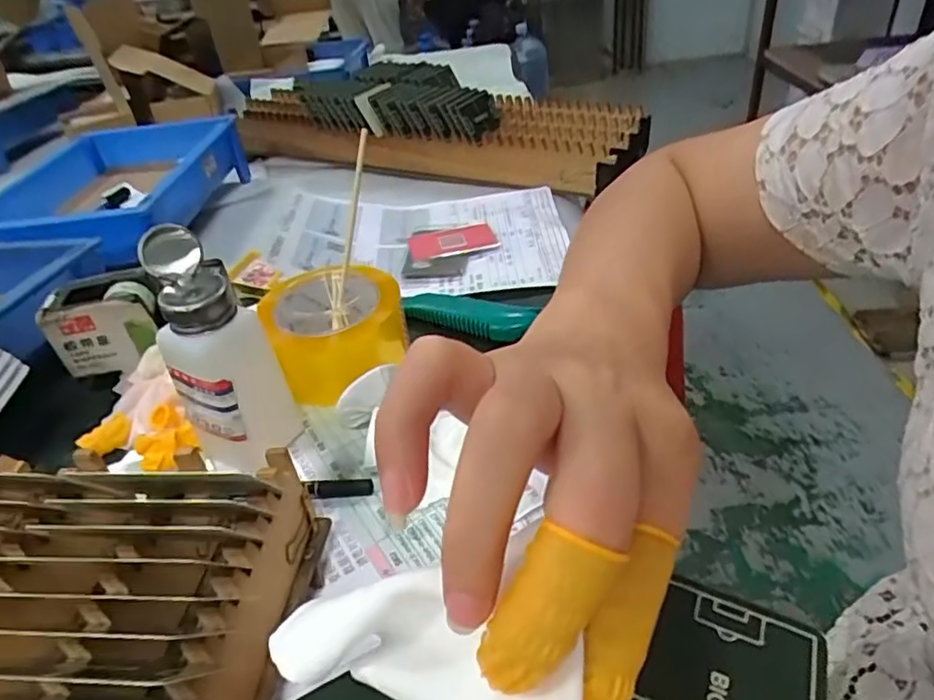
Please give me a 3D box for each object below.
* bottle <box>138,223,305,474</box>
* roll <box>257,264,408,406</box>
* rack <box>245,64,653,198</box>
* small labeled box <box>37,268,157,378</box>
[{"bbox_3d":[-0.157,0.004,0.390,0.057,0.146,0.059,8,38,20],"label":"bottle"},{"bbox_3d":[-0.106,-0.017,0.485,0.102,0.076,0.102,-5,36,3],"label":"roll"},{"bbox_3d":[-0.046,-0.310,0.830,0.540,0.094,0.202,7,38,19],"label":"rack"},{"bbox_3d":[-0.282,-0.023,0.495,0.078,0.059,0.052,-10,36,-4],"label":"small labeled box"}]

